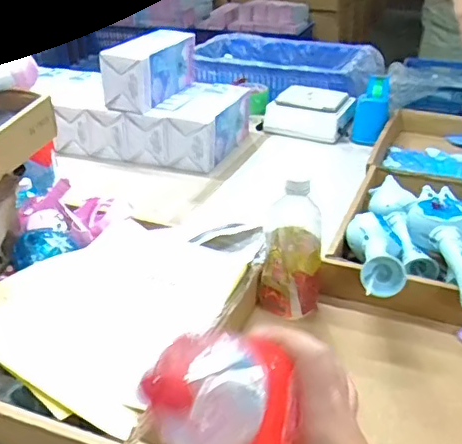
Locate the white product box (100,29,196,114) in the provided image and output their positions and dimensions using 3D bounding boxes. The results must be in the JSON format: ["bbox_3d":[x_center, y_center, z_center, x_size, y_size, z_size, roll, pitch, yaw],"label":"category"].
[{"bbox_3d":[-0.164,-0.317,1.180,0.092,0.111,0.238,12,31,20],"label":"white product box"}]

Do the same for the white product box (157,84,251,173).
[{"bbox_3d":[-0.053,-0.204,1.192,0.114,0.102,0.225,12,31,20],"label":"white product box"}]

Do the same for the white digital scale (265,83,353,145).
[{"bbox_3d":[0.186,-0.250,1.305,0.176,0.083,0.125,12,31,21],"label":"white digital scale"}]

